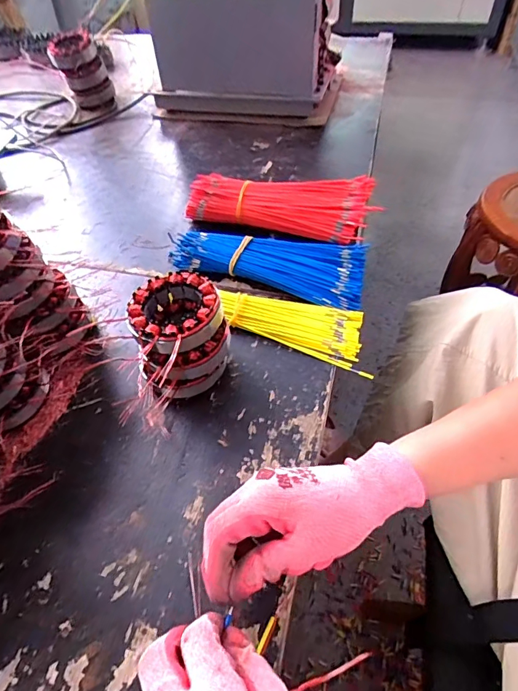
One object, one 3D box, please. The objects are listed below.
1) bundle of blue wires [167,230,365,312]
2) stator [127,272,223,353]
[{"bbox_3d":[0.012,-0.109,0.550,0.253,0.037,0.096,16,54,16],"label":"bundle of blue wires"},{"bbox_3d":[-0.079,-0.026,0.413,0.084,0.043,0.087,-2,51,2],"label":"stator"}]

